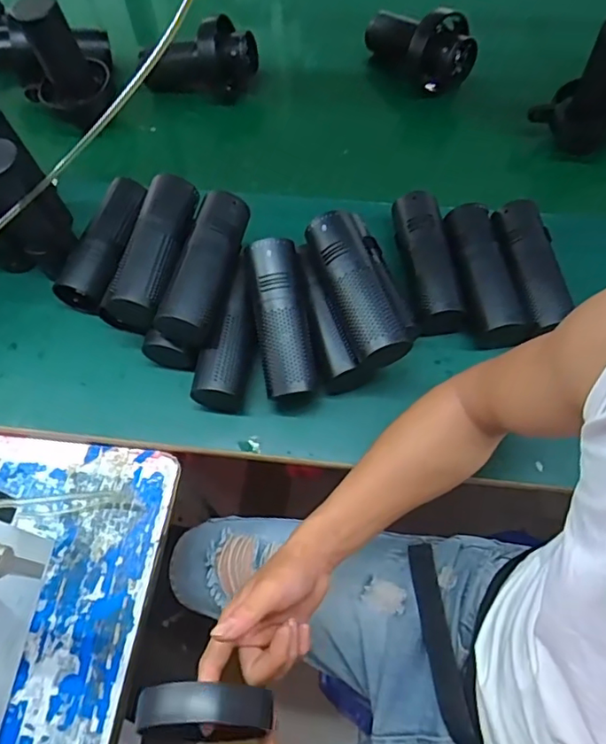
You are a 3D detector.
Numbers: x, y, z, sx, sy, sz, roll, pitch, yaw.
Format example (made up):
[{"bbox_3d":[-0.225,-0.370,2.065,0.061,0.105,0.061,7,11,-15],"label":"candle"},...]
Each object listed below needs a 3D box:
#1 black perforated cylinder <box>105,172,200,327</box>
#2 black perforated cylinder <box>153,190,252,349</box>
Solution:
[{"bbox_3d":[-0.159,-0.135,0.592,0.061,0.055,0.164,10,65,7],"label":"black perforated cylinder"},{"bbox_3d":[-0.101,-0.110,0.593,0.052,0.054,0.159,13,65,8],"label":"black perforated cylinder"}]

